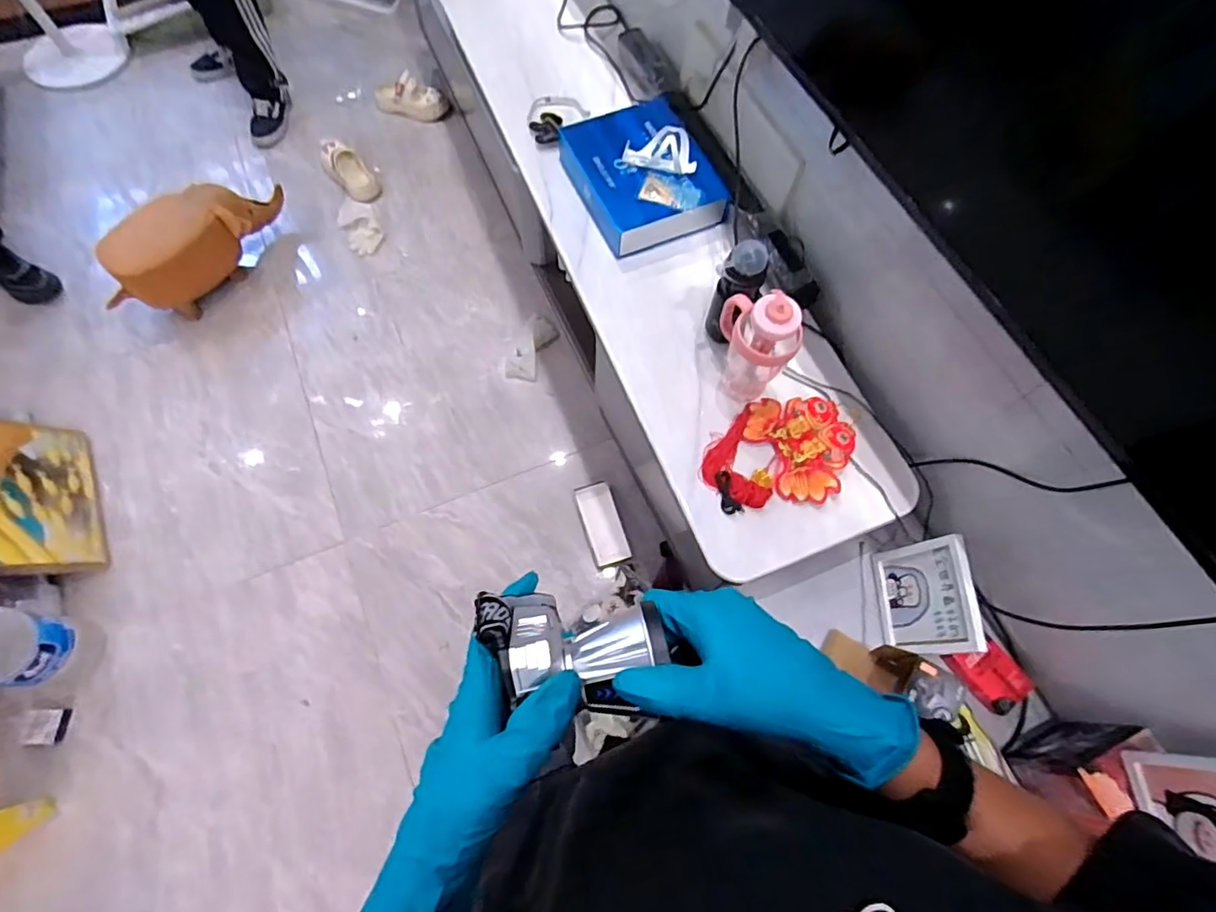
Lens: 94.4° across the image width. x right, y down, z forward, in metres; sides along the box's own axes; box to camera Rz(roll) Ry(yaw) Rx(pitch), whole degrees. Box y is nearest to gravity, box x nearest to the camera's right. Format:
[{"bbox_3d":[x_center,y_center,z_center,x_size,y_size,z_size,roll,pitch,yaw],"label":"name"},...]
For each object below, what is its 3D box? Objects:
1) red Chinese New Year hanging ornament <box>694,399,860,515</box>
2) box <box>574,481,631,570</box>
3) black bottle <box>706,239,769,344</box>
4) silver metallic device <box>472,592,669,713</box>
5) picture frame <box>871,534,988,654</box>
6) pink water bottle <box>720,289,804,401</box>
[{"bbox_3d":[0.290,-0.009,0.962,0.261,0.032,0.193,-5,68,-4],"label":"red Chinese New Year hanging ornament"},{"bbox_3d":[-0.012,0.181,1.511,0.097,0.034,0.220,-16,70,-9],"label":"box"},{"bbox_3d":[0.212,-0.268,0.959,0.062,0.211,0.066,1,68,-2],"label":"black bottle"},{"bbox_3d":[-0.022,0.109,0.321,0.102,0.055,0.060,1,68,-2],"label":"silver metallic device"},{"bbox_3d":[0.522,0.231,0.924,0.026,0.184,0.172,5,70,-17],"label":"picture frame"},{"bbox_3d":[0.243,-0.192,0.925,0.097,0.229,0.113,-3,68,-3],"label":"pink water bottle"}]

